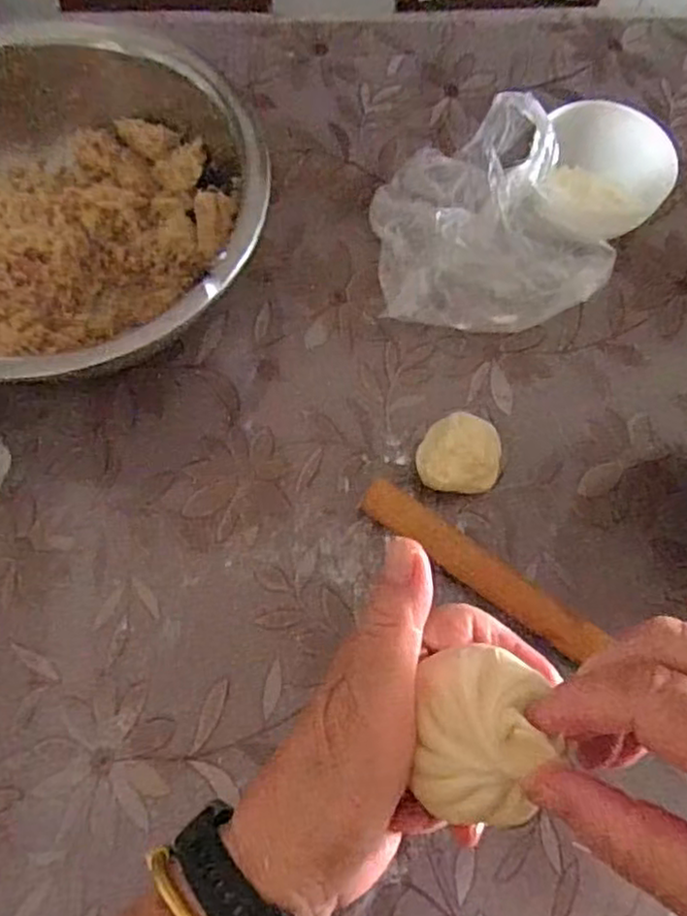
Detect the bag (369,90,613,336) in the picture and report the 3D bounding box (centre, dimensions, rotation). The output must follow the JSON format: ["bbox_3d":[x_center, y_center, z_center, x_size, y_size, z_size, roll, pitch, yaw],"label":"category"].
[{"bbox_3d":[0.126,-0.191,0.570,0.204,0.104,0.148,7,68,1],"label":"bag"}]

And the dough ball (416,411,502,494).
[{"bbox_3d":[0.088,-0.001,0.526,0.062,0.040,0.057,12,68,3],"label":"dough ball"}]

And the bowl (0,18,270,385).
[{"bbox_3d":[-0.218,-0.171,0.540,0.295,0.122,0.280,1,68,-2],"label":"bowl"}]

